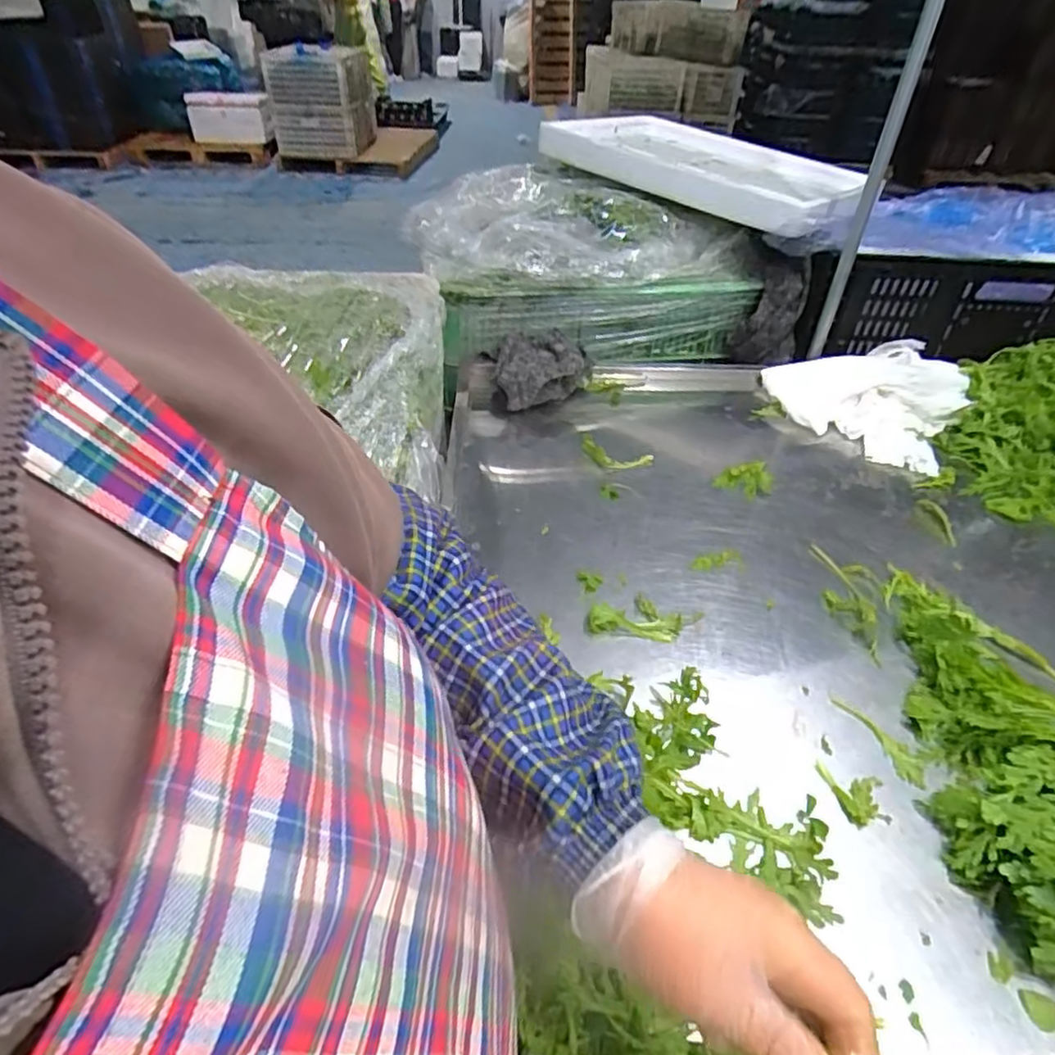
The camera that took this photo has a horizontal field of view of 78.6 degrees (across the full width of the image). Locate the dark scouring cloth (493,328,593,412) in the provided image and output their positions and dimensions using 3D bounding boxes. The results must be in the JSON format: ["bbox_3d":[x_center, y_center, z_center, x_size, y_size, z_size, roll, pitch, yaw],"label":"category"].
[{"bbox_3d":[0.022,-0.231,0.954,0.145,0.068,0.128,3,42,2],"label":"dark scouring cloth"}]

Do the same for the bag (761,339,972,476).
[{"bbox_3d":[0.503,-0.205,0.958,0.254,0.070,0.264,29,49,28],"label":"bag"}]

